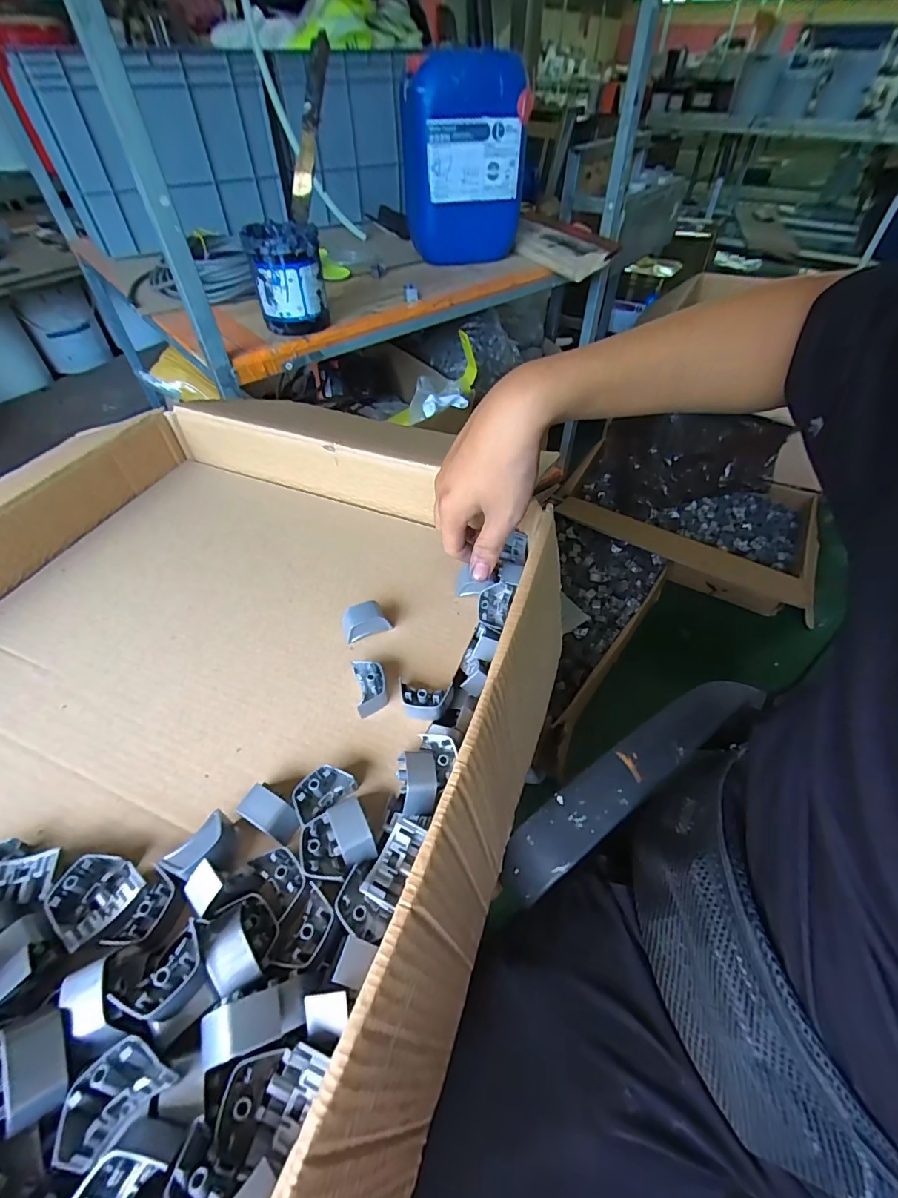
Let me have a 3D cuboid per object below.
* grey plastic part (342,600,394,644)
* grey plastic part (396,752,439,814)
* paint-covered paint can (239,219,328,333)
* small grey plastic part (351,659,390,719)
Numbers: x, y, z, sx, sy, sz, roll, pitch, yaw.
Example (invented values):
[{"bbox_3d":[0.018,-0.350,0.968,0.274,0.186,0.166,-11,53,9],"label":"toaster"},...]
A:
[{"bbox_3d":[-0.067,0.017,0.379,0.037,0.022,0.020,-19,52,-16],"label":"grey plastic part"},{"bbox_3d":[-0.019,0.113,0.292,0.022,0.015,0.034,-8,49,-7],"label":"grey plastic part"},{"bbox_3d":[-0.271,-0.539,0.801,0.115,0.138,0.113,-11,50,-10],"label":"paint-covered paint can"},{"bbox_3d":[-0.057,0.063,0.343,0.022,0.018,0.040,-10,50,-9],"label":"small grey plastic part"}]

